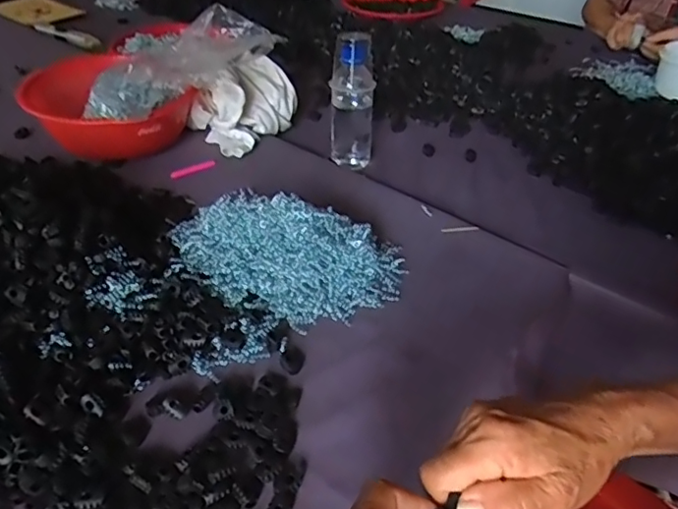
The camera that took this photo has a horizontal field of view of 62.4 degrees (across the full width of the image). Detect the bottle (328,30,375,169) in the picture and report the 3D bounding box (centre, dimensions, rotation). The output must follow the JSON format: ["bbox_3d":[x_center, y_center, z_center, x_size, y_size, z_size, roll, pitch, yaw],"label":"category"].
[{"bbox_3d":[0.020,-0.218,0.782,0.060,0.175,0.052,2,39,0],"label":"bottle"}]

